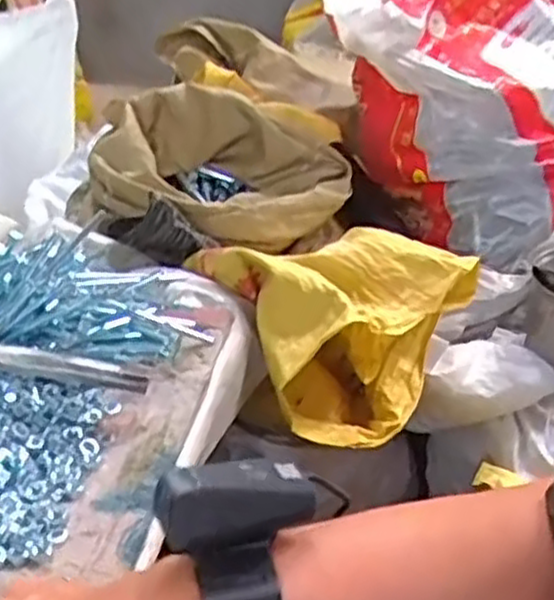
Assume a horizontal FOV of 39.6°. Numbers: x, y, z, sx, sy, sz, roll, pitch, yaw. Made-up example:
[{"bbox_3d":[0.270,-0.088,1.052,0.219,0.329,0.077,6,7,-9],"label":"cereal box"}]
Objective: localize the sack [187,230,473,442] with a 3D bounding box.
[{"bbox_3d":[0.087,0.024,0.780,0.274,0.170,0.176,-13,31,-19],"label":"sack"}]

